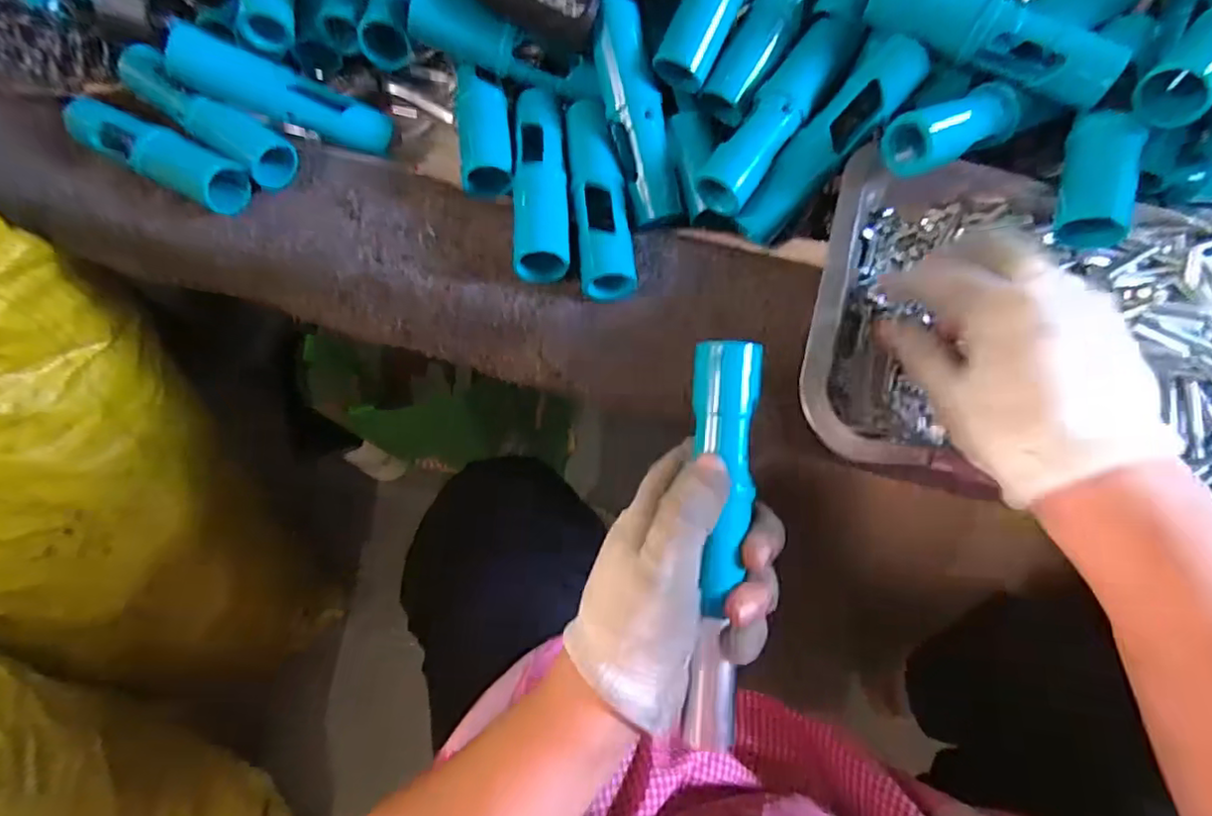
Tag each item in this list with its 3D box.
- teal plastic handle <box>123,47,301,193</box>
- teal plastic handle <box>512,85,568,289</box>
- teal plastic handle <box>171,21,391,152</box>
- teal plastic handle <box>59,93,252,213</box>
[{"bbox_3d":[-0.241,-0.175,0.374,0.116,0.028,0.030,33,73,13],"label":"teal plastic handle"},{"bbox_3d":[-0.036,-0.126,0.358,0.029,0.027,0.119,-3,69,1],"label":"teal plastic handle"},{"bbox_3d":[-0.191,-0.187,0.373,0.119,0.030,0.030,16,68,-21],"label":"teal plastic handle"},{"bbox_3d":[-0.269,-0.152,0.370,0.129,0.026,0.030,27,72,11],"label":"teal plastic handle"}]

